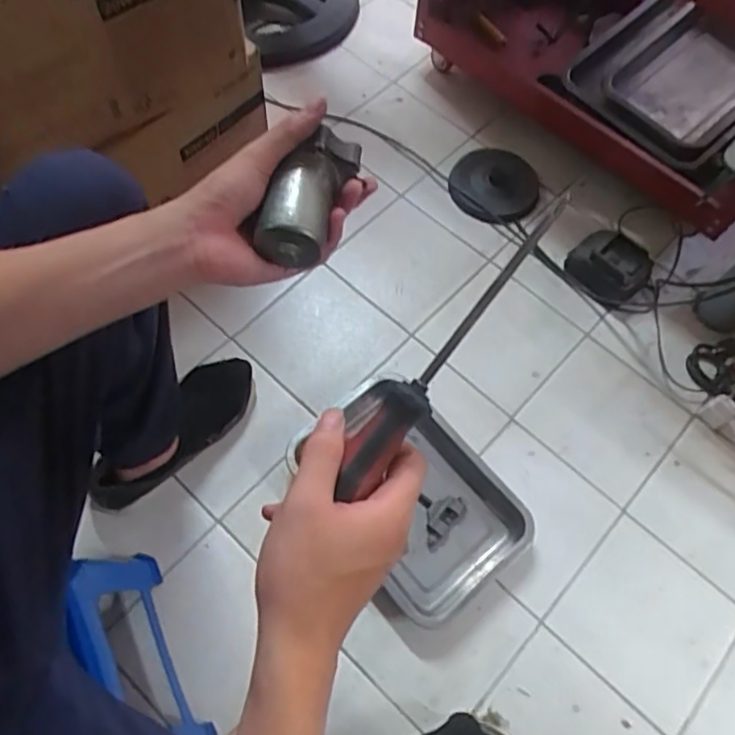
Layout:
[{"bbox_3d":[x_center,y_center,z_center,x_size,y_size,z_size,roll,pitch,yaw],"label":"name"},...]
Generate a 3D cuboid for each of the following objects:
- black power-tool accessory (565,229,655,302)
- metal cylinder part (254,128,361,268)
[{"bbox_3d":[0.407,-0.172,1.033,0.090,0.064,0.124,-39,73,-18],"label":"black power-tool accessory"},{"bbox_3d":[-0.038,-0.116,0.423,0.045,0.043,0.093,26,79,9],"label":"metal cylinder part"}]

